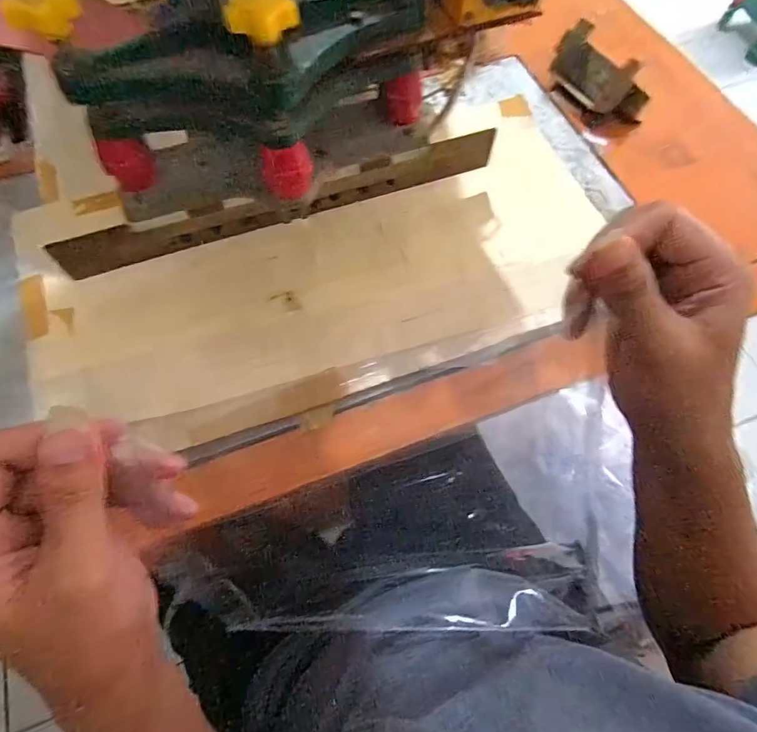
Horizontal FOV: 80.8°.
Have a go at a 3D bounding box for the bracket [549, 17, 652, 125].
[{"bbox_3d":[0.262,-0.353,0.543,0.058,0.048,0.140,-20,68,-9],"label":"bracket"}]

